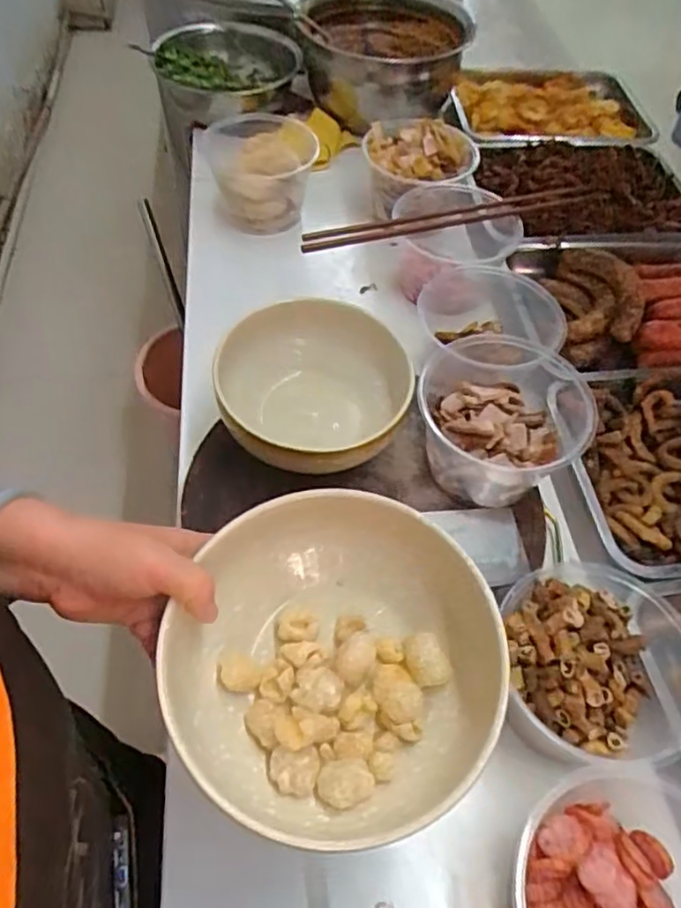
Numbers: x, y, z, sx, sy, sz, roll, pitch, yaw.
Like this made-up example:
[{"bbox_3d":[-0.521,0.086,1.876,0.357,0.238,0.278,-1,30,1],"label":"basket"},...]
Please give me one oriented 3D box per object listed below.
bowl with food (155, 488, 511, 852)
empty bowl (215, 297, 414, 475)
[{"bbox_3d":[-0.004,0.131,0.402,0.195,0.082,0.194,2,55,-3],"label":"bowl with food"},{"bbox_3d":[-0.029,-0.058,0.677,0.192,0.102,0.191,2,55,-3],"label":"empty bowl"}]

